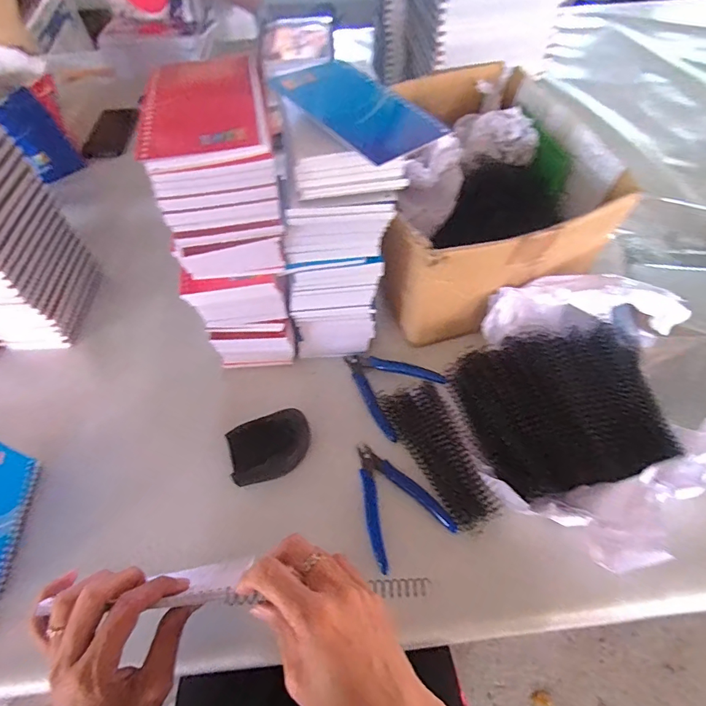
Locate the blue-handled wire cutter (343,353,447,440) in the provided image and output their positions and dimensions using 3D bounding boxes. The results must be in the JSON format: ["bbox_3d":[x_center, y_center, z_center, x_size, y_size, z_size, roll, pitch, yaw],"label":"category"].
[{"bbox_3d":[0.051,0.032,0.483,0.087,0.009,0.110,-23,59,-12],"label":"blue-handled wire cutter"}]

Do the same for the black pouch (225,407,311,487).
[{"bbox_3d":[-0.084,0.094,0.441,0.081,0.026,0.061,-16,58,-7],"label":"black pouch"}]

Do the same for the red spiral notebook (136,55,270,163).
[{"bbox_3d":[-0.107,-0.178,0.311,0.081,0.015,0.122,-10,57,-3],"label":"red spiral notebook"}]

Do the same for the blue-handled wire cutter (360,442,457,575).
[{"bbox_3d":[0.038,0.137,0.421,0.079,0.010,0.111,-23,59,-12],"label":"blue-handled wire cutter"}]

